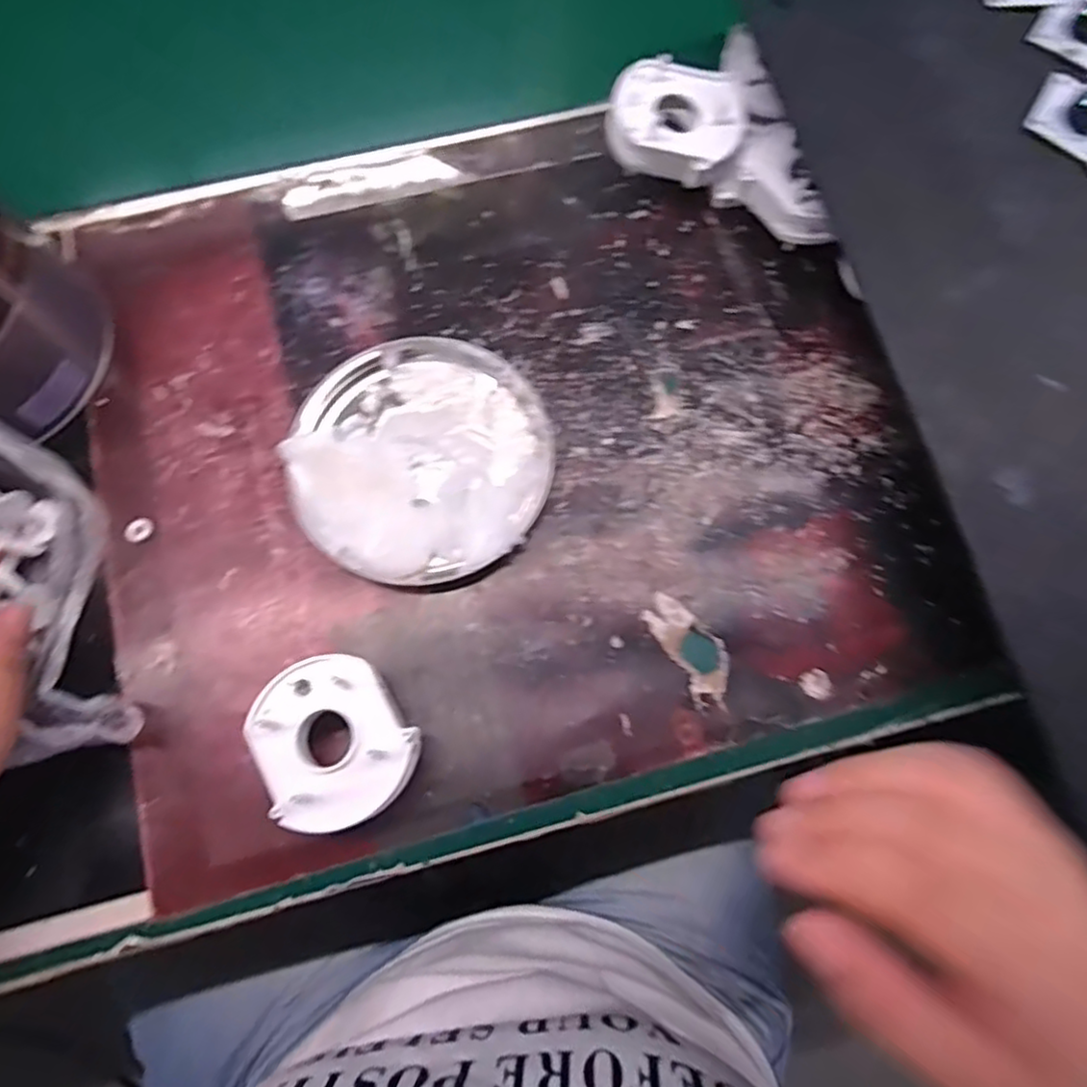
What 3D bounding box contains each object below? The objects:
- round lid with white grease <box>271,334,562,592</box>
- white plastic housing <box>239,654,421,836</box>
[{"bbox_3d":[-0.061,-0.046,0.343,0.124,0.022,0.129,0,74,-1],"label":"round lid with white grease"},{"bbox_3d":[-0.092,0.087,0.302,0.061,0.032,0.071,-36,78,-11],"label":"white plastic housing"}]

